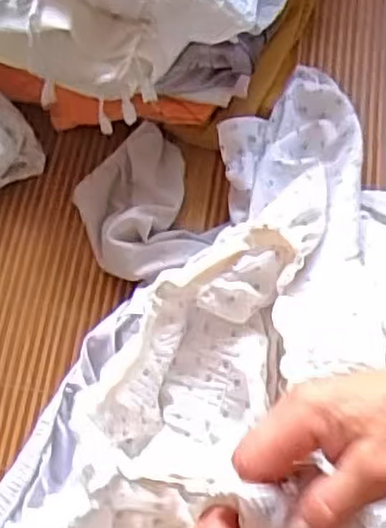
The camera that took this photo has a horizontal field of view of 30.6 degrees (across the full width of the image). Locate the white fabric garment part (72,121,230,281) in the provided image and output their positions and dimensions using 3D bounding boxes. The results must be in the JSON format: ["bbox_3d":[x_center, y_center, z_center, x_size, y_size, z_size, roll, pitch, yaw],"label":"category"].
[{"bbox_3d":[-0.044,-0.054,0.613,0.109,0.040,0.143,-28,72,-10],"label":"white fabric garment part"}]

